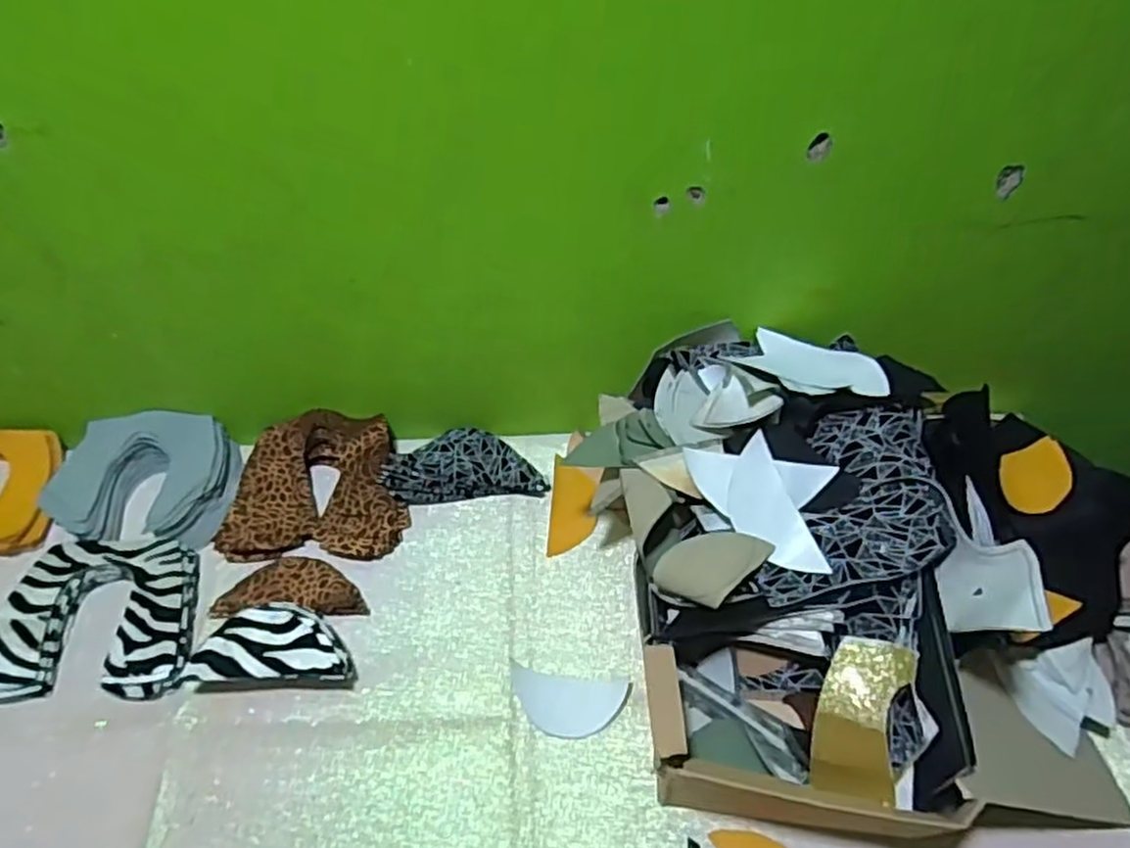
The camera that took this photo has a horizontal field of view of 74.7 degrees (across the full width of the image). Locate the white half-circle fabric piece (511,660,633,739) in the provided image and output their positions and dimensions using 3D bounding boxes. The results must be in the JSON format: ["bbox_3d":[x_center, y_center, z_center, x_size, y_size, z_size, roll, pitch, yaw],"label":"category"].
[{"bbox_3d":[0.001,0.219,0.579,0.092,0.019,0.044,9,50,7],"label":"white half-circle fabric piece"}]

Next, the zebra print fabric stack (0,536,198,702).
[{"bbox_3d":[-0.385,0.161,0.618,0.157,0.036,0.134,-2,50,-2],"label":"zebra print fabric stack"}]

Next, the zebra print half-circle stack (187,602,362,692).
[{"bbox_3d":[-0.231,0.180,0.589,0.125,0.052,0.065,2,50,1],"label":"zebra print half-circle stack"}]

